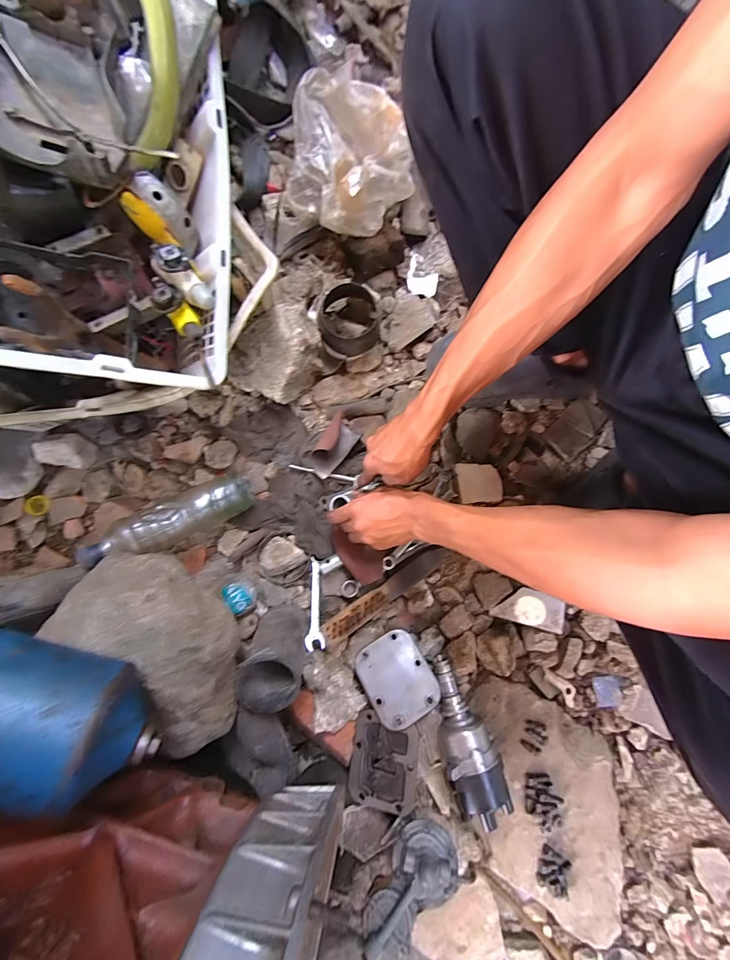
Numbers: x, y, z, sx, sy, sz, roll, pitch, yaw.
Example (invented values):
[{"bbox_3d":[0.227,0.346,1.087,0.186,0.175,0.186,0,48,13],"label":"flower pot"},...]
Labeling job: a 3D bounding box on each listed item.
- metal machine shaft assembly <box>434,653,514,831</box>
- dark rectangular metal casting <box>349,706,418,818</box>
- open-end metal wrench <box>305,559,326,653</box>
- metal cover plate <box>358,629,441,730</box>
[{"bbox_3d":[0.133,0.346,0.502,0.070,0.066,0.187,-14,63,-4],"label":"metal machine shaft assembly"},{"bbox_3d":[0.027,0.385,0.498,0.084,0.027,0.112,5,82,4],"label":"dark rectangular metal casting"},{"bbox_3d":[-0.074,0.182,0.547,0.026,0.010,0.131,-3,57,-2],"label":"open-end metal wrench"},{"bbox_3d":[0.045,0.281,0.523,0.094,0.008,0.112,-33,65,-4],"label":"metal cover plate"}]

